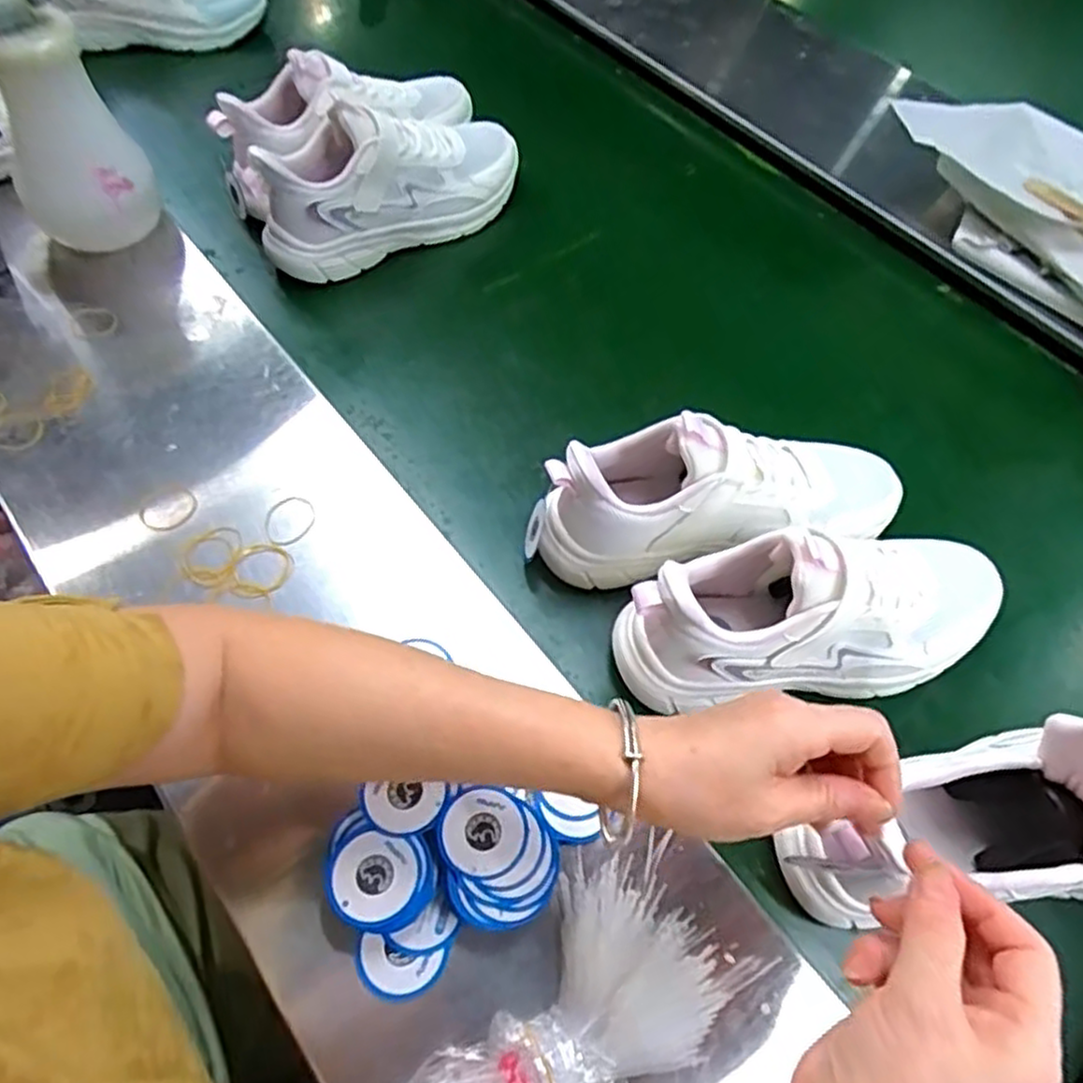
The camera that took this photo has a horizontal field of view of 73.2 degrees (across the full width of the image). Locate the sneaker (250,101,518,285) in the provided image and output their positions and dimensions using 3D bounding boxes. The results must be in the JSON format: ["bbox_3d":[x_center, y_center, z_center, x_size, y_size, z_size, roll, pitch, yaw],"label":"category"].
[{"bbox_3d":[-0.133,-0.324,0.655,0.248,0.122,0.078,-29,66,-18],"label":"sneaker"}]

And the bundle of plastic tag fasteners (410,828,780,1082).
[{"bbox_3d":[0.019,0.250,0.360,0.107,0.048,0.199,37,65,16],"label":"bundle of plastic tag fasteners"}]

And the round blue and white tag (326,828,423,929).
[{"bbox_3d":[-0.090,0.179,0.389,0.047,0.007,0.046,2,61,-3],"label":"round blue and white tag"}]

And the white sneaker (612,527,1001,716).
[{"bbox_3d":[0.187,0.047,0.479,0.269,0.117,0.087,-7,62,-7],"label":"white sneaker"}]

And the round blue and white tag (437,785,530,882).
[{"bbox_3d":[-0.032,0.161,0.400,0.047,0.005,0.044,2,61,-3],"label":"round blue and white tag"}]

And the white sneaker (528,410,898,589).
[{"bbox_3d":[0.136,-0.025,0.513,0.267,0.122,0.095,-8,62,-8],"label":"white sneaker"}]

